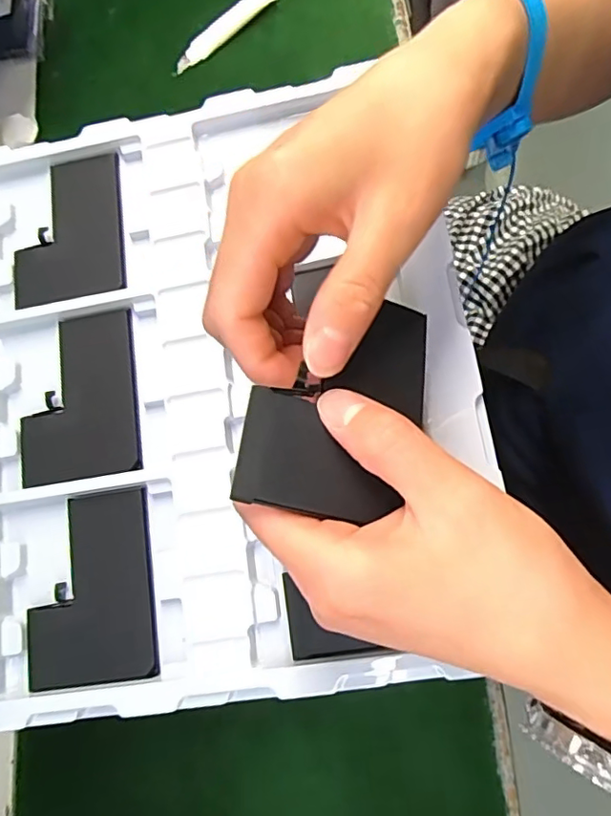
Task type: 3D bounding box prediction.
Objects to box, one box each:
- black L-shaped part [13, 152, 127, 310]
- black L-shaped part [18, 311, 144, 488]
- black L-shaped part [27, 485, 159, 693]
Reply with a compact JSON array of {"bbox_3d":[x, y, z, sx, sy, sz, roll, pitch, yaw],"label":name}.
[{"bbox_3d":[-0.138,-0.103,0.318,0.063,0.008,0.090,-10,77,5],"label":"black L-shaped part"},{"bbox_3d":[-0.123,-0.006,0.300,0.065,0.010,0.089,-10,77,5],"label":"black L-shaped part"},{"bbox_3d":[-0.109,0.089,0.277,0.066,0.006,0.089,-10,77,5],"label":"black L-shaped part"}]

